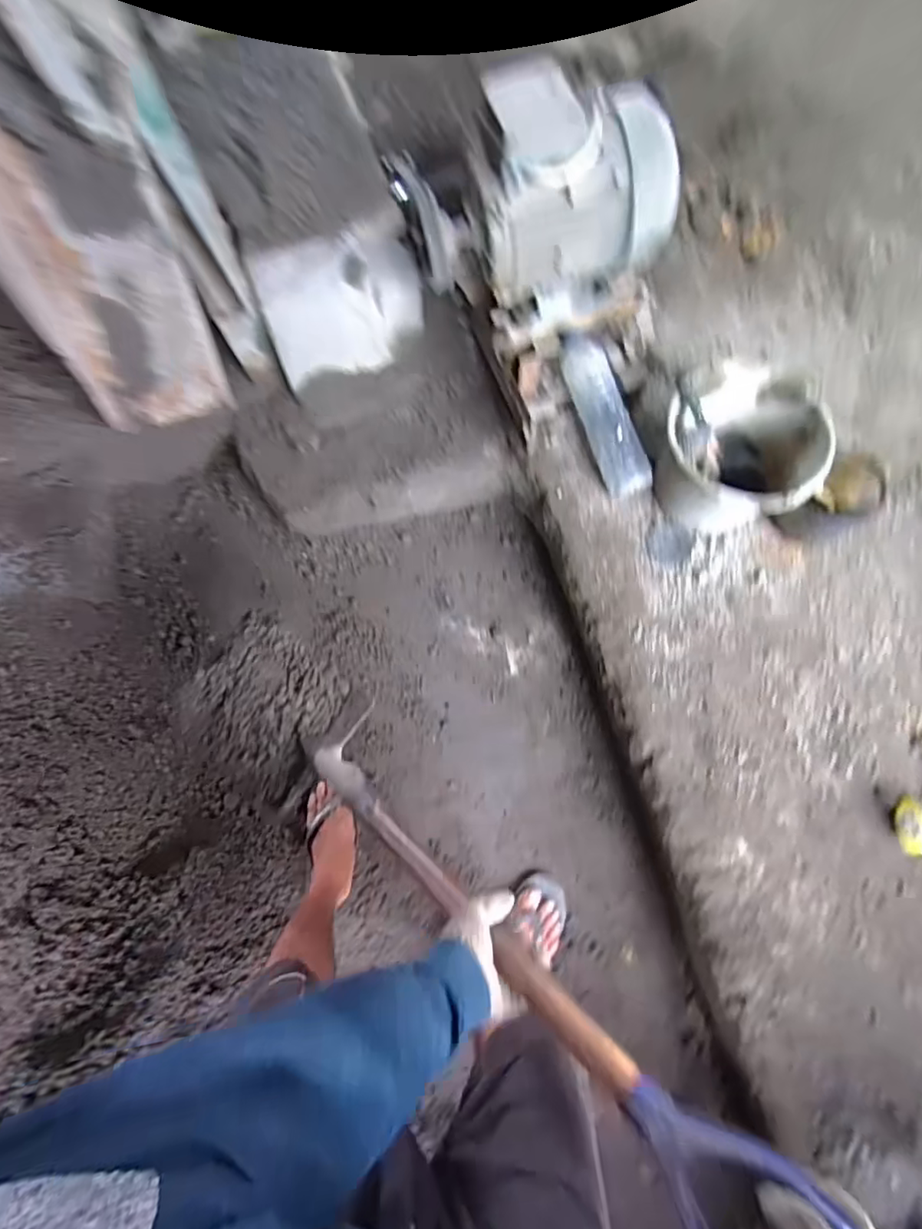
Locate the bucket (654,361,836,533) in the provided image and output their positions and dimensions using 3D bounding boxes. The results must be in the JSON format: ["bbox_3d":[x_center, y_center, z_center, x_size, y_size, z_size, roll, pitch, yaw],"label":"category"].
[{"bbox_3d":[0.484,-0.278,1.020,0.253,0.195,0.252,0,77,0],"label":"bucket"}]

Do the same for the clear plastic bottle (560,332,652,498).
[{"bbox_3d":[0.264,-0.370,1.054,0.073,0.071,0.306,-24,97,-6],"label":"clear plastic bottle"}]

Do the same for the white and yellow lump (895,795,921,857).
[{"bbox_3d":[0.753,0.348,0.934,0.071,0.050,0.090,21,77,4],"label":"white and yellow lump"}]

